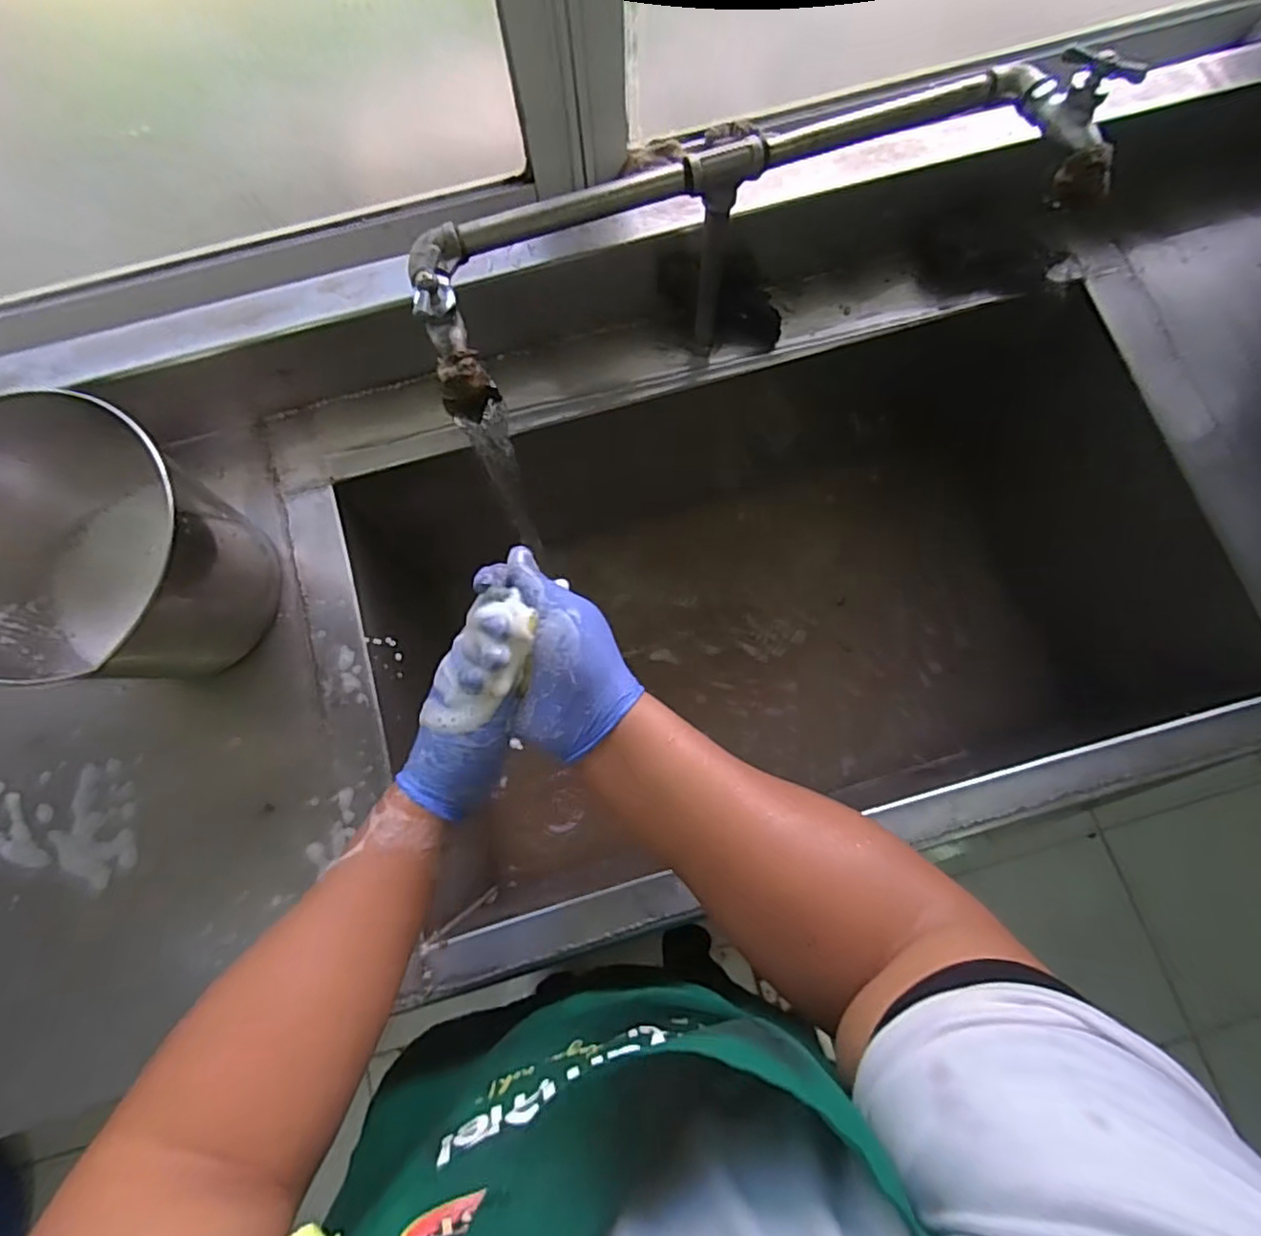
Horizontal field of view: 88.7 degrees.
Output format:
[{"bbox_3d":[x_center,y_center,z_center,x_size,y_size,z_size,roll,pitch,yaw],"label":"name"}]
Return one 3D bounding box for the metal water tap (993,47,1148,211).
[{"bbox_3d":[0.326,-0.382,0.483,0.030,0.072,0.128,-27,75,-6],"label":"metal water tap"}]

